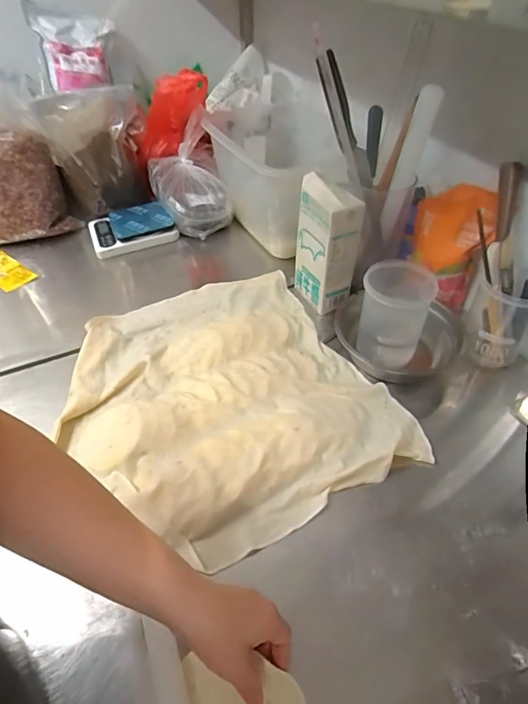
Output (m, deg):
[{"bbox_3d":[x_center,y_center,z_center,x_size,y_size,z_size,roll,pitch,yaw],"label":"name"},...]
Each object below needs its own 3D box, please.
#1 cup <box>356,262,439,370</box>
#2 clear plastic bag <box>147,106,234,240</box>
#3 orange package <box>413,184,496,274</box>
[{"bbox_3d":[0.188,-0.049,0.620,0.090,0.131,0.085,-1,46,1],"label":"cup"},{"bbox_3d":[-0.160,-0.378,0.893,0.136,0.173,0.192,-23,50,-18],"label":"clear plastic bag"},{"bbox_3d":[0.287,-0.186,0.640,0.111,0.133,0.020,23,51,22],"label":"orange package"}]

